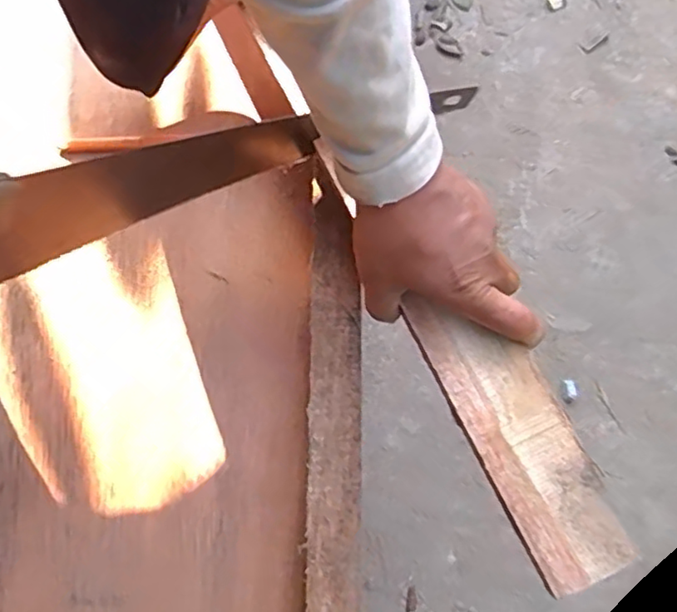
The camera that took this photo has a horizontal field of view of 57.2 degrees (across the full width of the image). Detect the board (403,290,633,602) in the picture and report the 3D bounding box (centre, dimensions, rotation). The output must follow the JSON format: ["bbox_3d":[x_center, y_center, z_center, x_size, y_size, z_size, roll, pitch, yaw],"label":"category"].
[{"bbox_3d":[0.108,0.075,0.386,0.060,0.010,0.190,-28,74,-7],"label":"board"}]

